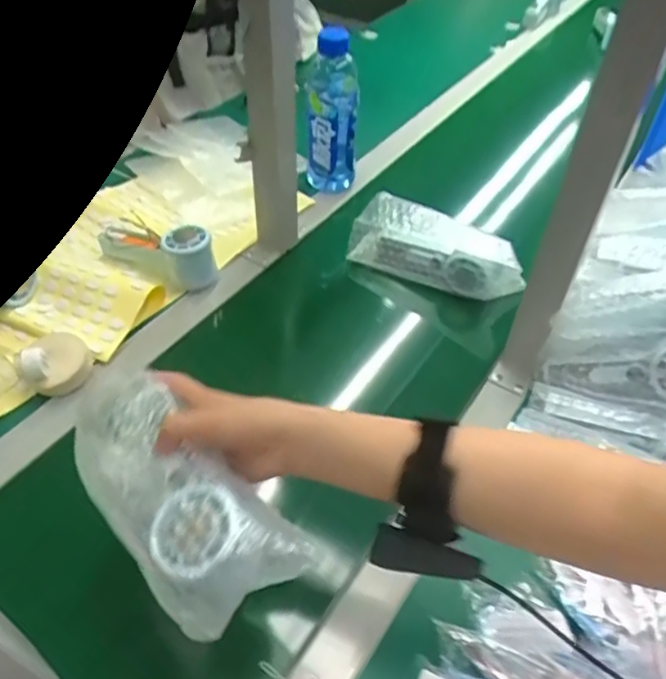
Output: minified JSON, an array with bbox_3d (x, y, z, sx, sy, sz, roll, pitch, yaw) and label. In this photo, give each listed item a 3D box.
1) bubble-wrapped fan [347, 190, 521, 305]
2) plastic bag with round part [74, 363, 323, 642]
[{"bbox_3d":[0.121,-0.105,0.734,0.203,0.070,0.066,27,51,20],"label":"bubble-wrapped fan"},{"bbox_3d":[-0.113,0.096,0.415,0.085,0.042,0.207,-33,56,-29],"label":"plastic bag with round part"}]

